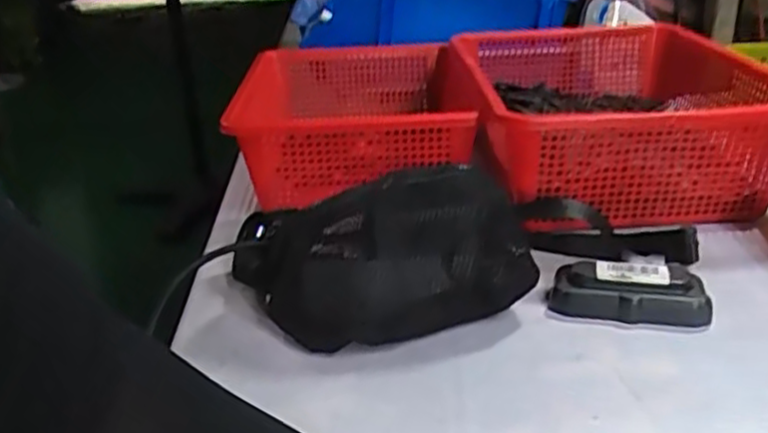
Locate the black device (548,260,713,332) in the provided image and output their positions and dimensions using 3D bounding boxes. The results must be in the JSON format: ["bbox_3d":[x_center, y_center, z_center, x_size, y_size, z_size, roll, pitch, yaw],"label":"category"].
[{"bbox_3d":[0.175,0.055,0.527,0.109,0.032,0.042,5,25,16],"label":"black device"}]

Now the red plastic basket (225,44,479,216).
[{"bbox_3d":[-0.031,-0.113,0.783,0.206,0.080,0.318,-2,24,0],"label":"red plastic basket"}]

